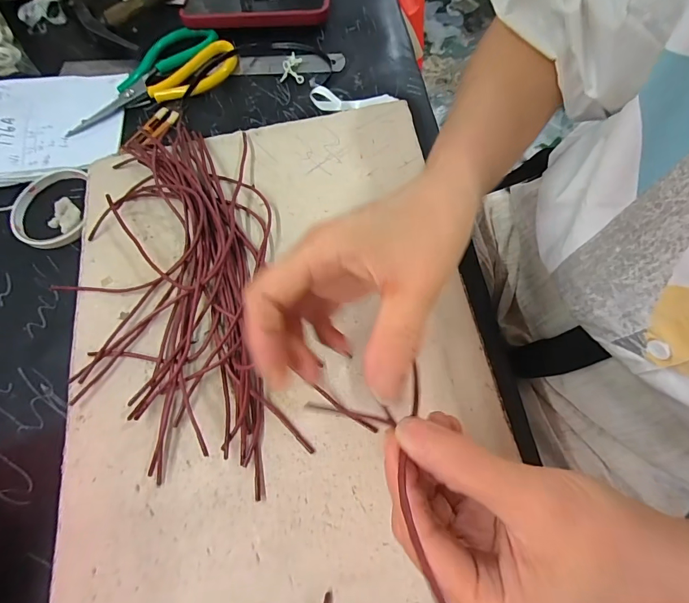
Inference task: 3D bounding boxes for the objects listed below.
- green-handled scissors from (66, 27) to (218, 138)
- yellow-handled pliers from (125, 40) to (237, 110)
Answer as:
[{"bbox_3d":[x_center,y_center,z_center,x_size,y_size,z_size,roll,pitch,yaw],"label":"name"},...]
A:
[{"bbox_3d":[-0.220,-0.244,0.408,0.184,0.016,0.041,-42,72,-13],"label":"green-handled scissors"},{"bbox_3d":[-0.172,-0.239,0.406,0.126,0.015,0.050,-32,70,-9],"label":"yellow-handled pliers"}]

